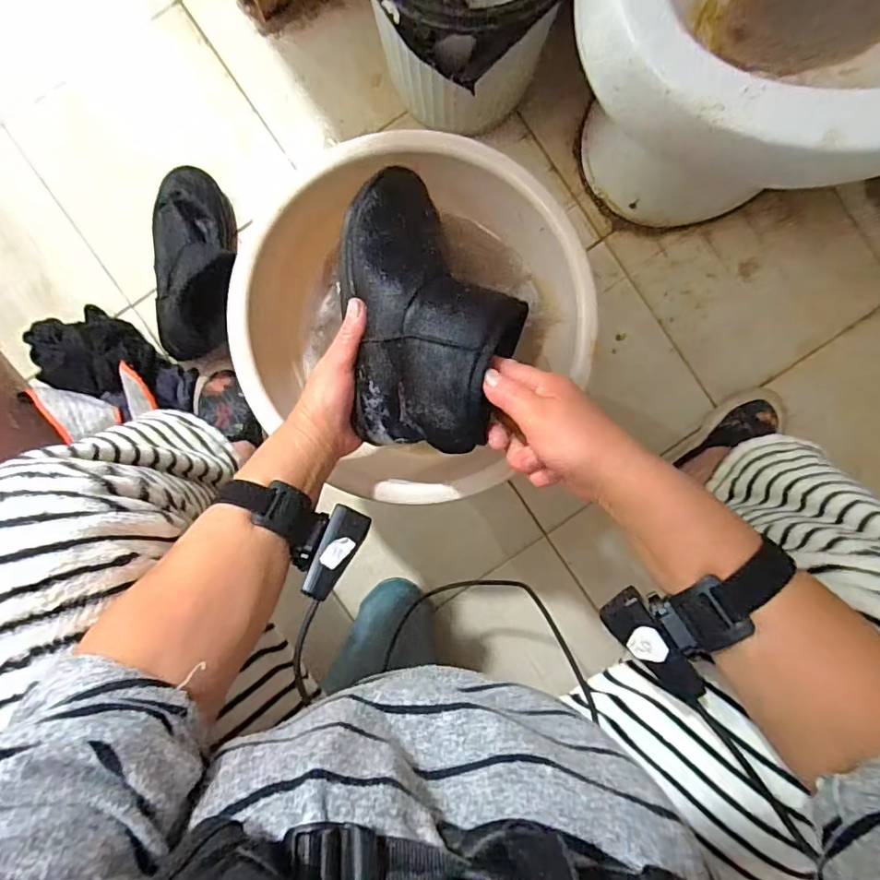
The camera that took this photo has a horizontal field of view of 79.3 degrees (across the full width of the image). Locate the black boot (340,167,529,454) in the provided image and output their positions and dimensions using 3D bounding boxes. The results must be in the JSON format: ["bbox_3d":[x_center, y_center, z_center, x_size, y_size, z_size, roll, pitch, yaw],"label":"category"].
[{"bbox_3d":[-0.018,-0.118,0.437,0.132,0.076,0.264,-14,71,0],"label":"black boot"}]

